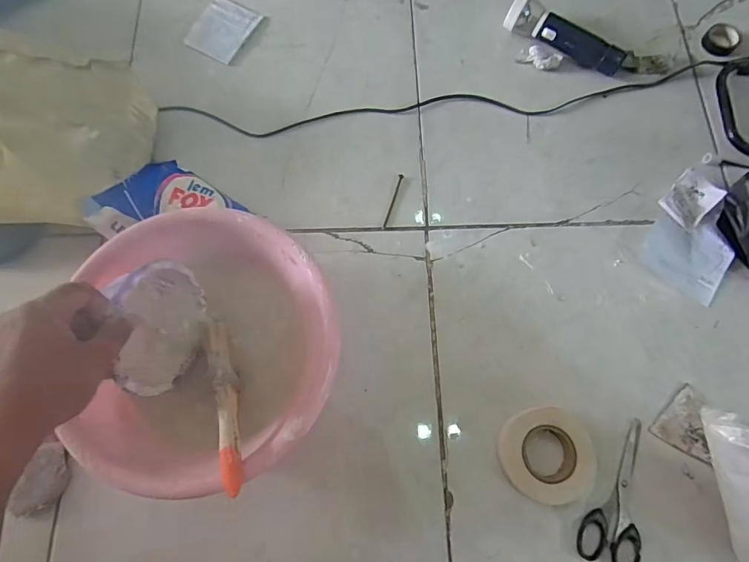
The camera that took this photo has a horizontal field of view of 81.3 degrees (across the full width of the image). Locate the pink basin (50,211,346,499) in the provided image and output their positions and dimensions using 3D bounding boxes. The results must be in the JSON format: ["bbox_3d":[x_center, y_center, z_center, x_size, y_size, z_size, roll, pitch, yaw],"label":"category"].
[{"bbox_3d":[-0.171,0.069,0.461,0.265,0.085,0.268,-4,74,-3],"label":"pink basin"}]

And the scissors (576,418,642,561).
[{"bbox_3d":[0.269,0.228,0.462,0.064,0.006,0.151,31,76,7],"label":"scissors"}]

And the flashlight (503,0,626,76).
[{"bbox_3d":[0.265,-0.341,0.611,0.175,0.041,0.043,33,76,8],"label":"flashlight"}]

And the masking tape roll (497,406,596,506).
[{"bbox_3d":[0.184,0.185,0.465,0.094,0.024,0.095,0,74,-1],"label":"masking tape roll"}]

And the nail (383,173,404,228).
[{"bbox_3d":[0.024,-0.104,0.562,0.006,0.004,0.079,17,74,3],"label":"nail"}]

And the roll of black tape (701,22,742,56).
[{"bbox_3d":[0.505,-0.352,0.633,0.057,0.013,0.047,-42,79,-12],"label":"roll of black tape"}]

